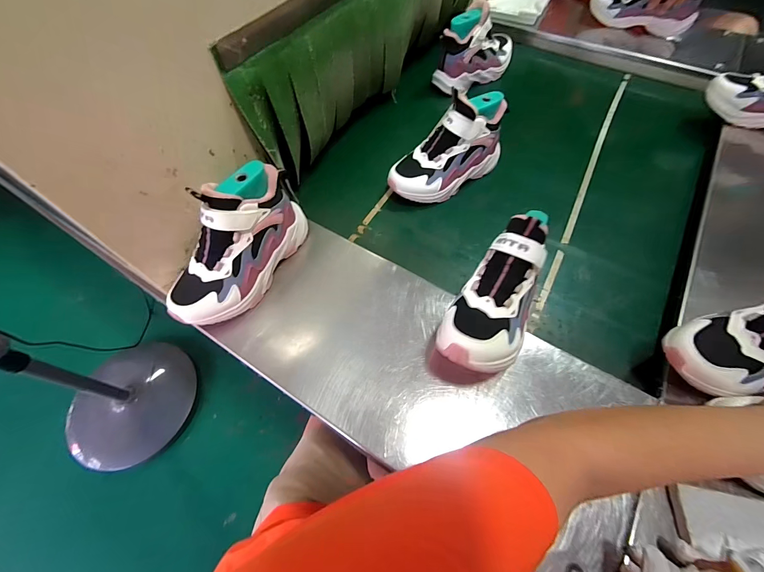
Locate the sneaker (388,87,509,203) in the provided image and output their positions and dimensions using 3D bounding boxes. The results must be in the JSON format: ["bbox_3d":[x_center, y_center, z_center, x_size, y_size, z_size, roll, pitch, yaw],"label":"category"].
[{"bbox_3d":[0.117,-0.239,0.570,0.211,0.144,0.080,-33,64,-16],"label":"sneaker"}]

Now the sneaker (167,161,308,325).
[{"bbox_3d":[-0.197,-0.053,0.450,0.074,0.133,0.225,24,64,15],"label":"sneaker"}]

